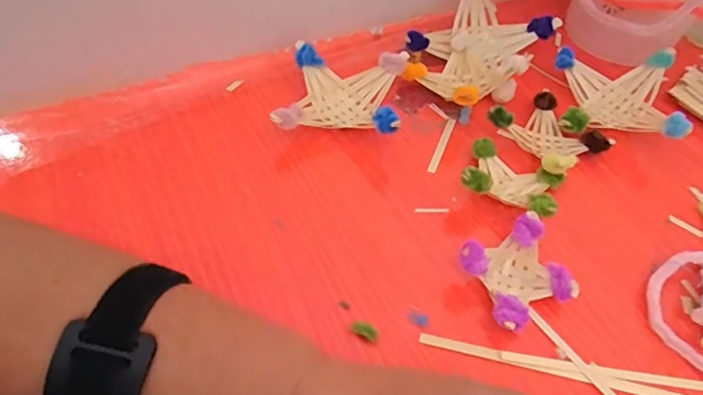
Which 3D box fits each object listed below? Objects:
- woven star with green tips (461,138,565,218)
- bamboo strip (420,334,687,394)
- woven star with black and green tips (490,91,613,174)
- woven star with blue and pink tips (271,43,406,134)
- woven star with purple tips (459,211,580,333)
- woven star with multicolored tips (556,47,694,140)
[{"bbox_3d":[0.103,-0.010,0.341,0.060,0.030,0.054,23,54,14],"label":"woven star with green tips"},{"bbox_3d":[0.120,0.094,0.277,0.166,0.004,0.007,12,52,6],"label":"bamboo strip"},{"bbox_3d":[0.140,-0.046,0.371,0.068,0.028,0.064,-30,59,-24],"label":"woven star with black and green tips"},{"bbox_3d":[-0.002,-0.071,0.382,0.090,0.034,0.085,8,52,3],"label":"woven star with blue and pink tips"},{"bbox_3d":[0.093,0.045,0.298,0.054,0.032,0.049,-22,56,-19],"label":"woven star with purple tips"},{"bbox_3d":[0.198,-0.076,0.393,0.078,0.035,0.081,8,52,4],"label":"woven star with multicolored tips"}]

